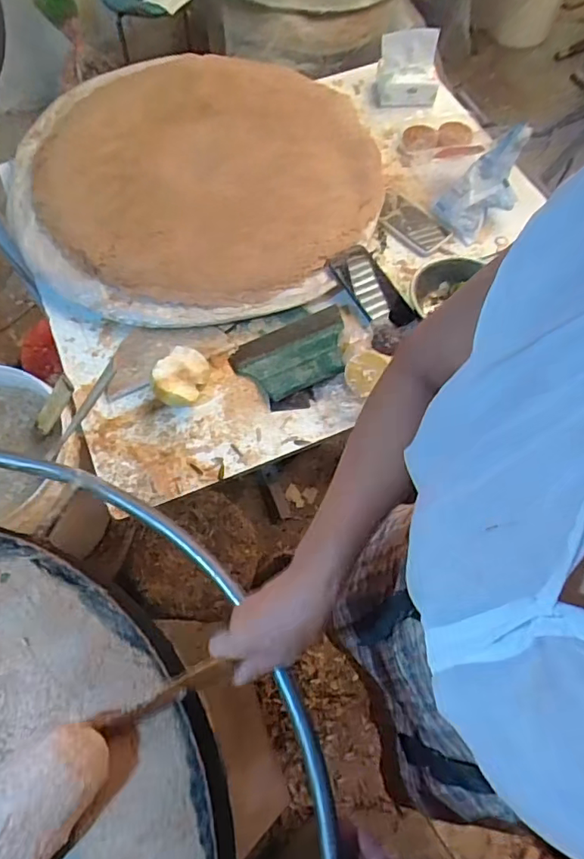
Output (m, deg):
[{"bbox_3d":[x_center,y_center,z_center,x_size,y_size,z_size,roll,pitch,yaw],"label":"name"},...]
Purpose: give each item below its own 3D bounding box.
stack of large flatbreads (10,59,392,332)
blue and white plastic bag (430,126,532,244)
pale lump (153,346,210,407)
[{"bbox_3d":[-0.165,-0.465,0.977,0.672,0.053,0.617,-11,66,-6],"label":"stack of large flatbreads"},{"bbox_3d":[0.360,-0.438,0.965,0.099,0.034,0.201,42,100,-18],"label":"blue and white plastic bag"},{"bbox_3d":[-0.166,-0.076,0.810,0.068,0.066,0.087,21,66,8],"label":"pale lump"}]

